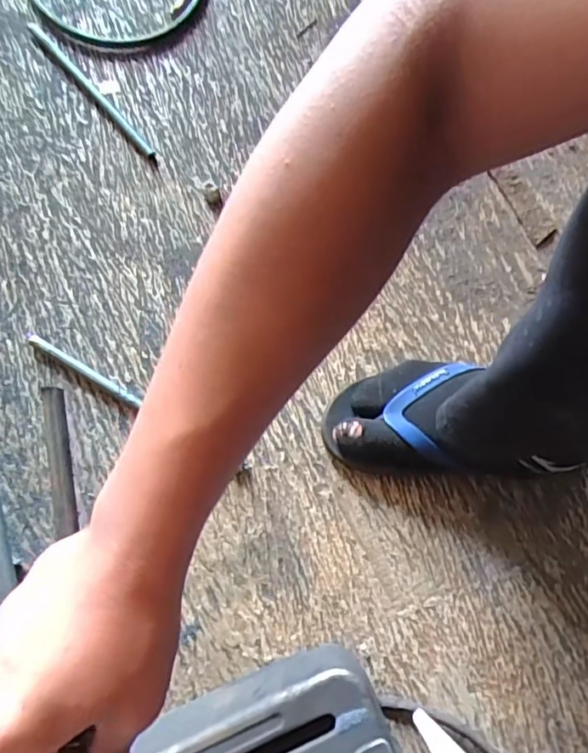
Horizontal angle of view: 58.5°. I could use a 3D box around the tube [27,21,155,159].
[{"bbox_3d":[-0.246,-0.345,0.630,0.016,0.011,0.237,-40,78,-13],"label":"tube"}]

